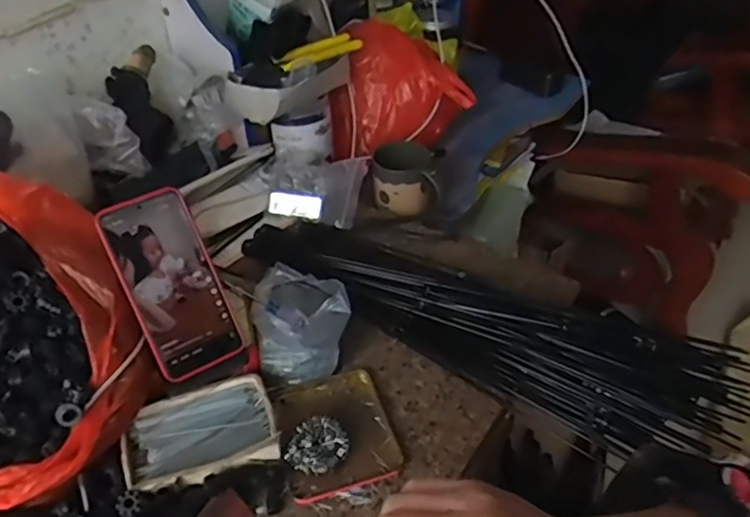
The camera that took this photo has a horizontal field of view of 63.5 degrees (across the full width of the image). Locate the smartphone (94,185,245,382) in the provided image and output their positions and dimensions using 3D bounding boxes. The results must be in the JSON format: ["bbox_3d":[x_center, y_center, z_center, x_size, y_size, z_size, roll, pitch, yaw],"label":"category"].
[{"bbox_3d":[-0.182,0.023,0.546,0.078,0.162,0.009,-25,8,-25],"label":"smartphone"}]

